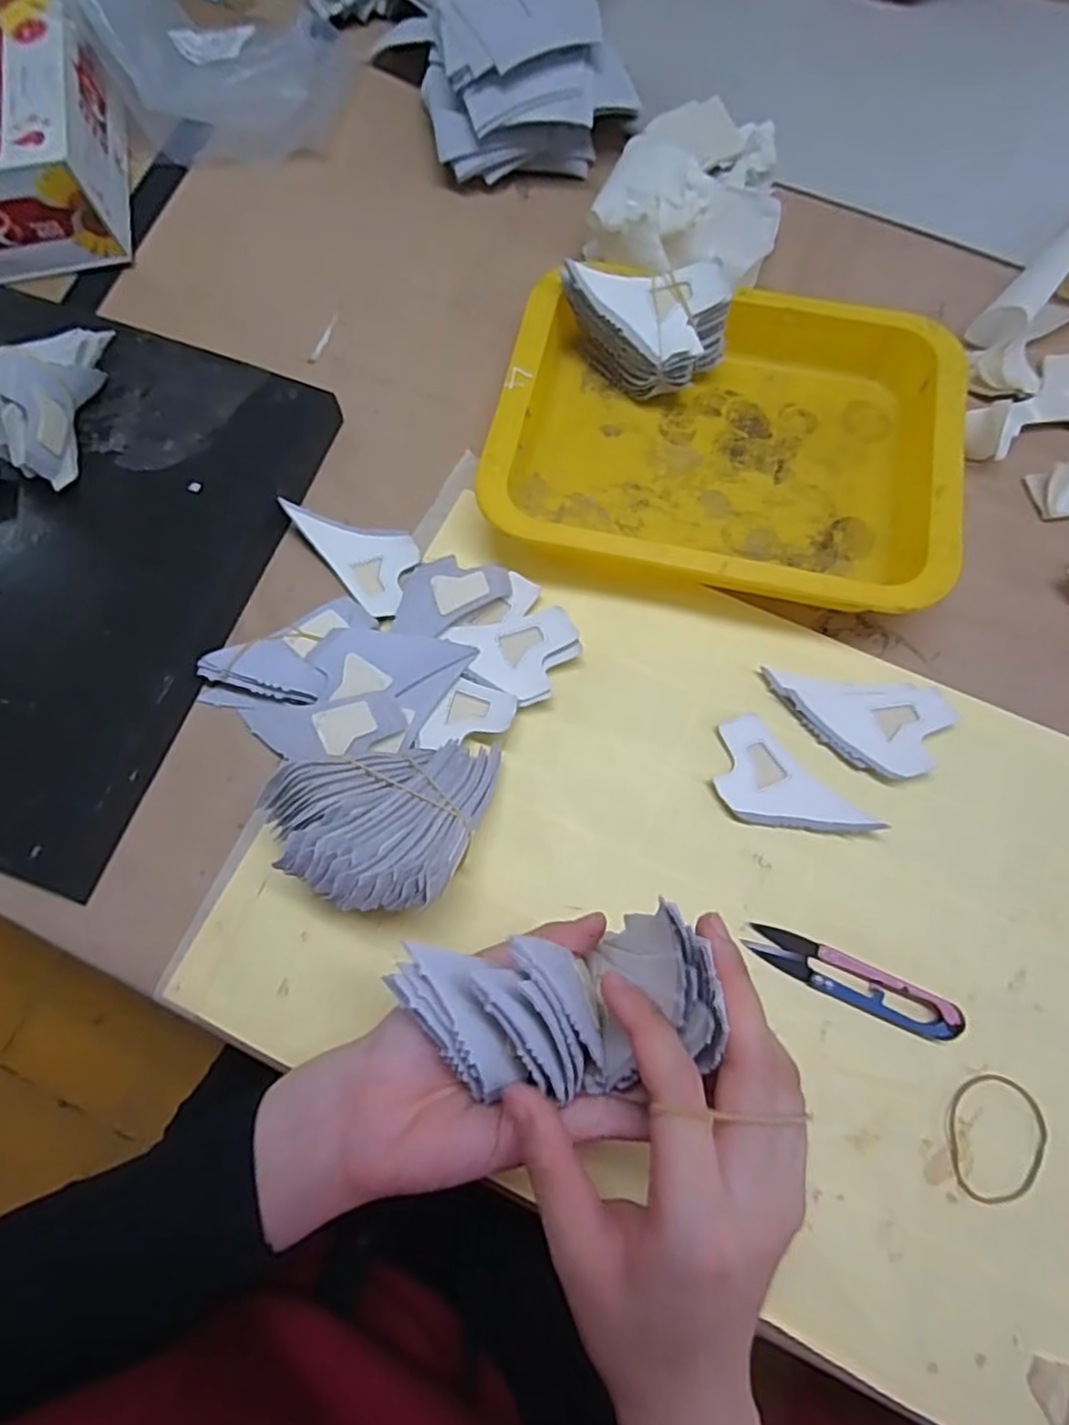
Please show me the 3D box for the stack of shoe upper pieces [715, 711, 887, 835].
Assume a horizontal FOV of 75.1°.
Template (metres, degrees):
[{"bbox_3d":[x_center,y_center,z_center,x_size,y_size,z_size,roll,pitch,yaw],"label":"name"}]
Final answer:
[{"bbox_3d":[0.128,0.042,0.356,0.086,0.008,0.048,39,76,11],"label":"stack of shoe upper pieces"}]

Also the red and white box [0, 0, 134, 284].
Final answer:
[{"bbox_3d":[-0.333,-0.370,0.451,0.111,0.078,0.152,-10,73,-3],"label":"red and white box"}]

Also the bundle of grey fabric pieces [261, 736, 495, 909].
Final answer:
[{"bbox_3d":[-0.064,0.053,0.327,0.104,0.057,0.076,-14,73,-4],"label":"bundle of grey fabric pieces"}]

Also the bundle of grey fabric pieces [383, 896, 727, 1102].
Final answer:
[{"bbox_3d":[0.010,0.106,0.246,0.107,0.056,0.056,-9,69,-2],"label":"bundle of grey fabric pieces"}]

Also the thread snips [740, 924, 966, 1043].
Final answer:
[{"bbox_3d":[0.151,0.127,0.330,0.097,0.011,0.020,24,73,7],"label":"thread snips"}]

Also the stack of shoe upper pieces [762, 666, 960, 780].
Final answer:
[{"bbox_3d":[0.172,0.005,0.372,0.096,0.008,0.052,10,72,2],"label":"stack of shoe upper pieces"}]

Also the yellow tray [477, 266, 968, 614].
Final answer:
[{"bbox_3d":[0.106,-0.159,0.403,0.255,0.042,0.203,12,72,3],"label":"yellow tray"}]

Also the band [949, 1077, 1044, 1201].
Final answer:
[{"bbox_3d":[0.211,0.194,0.316,0.043,0.004,0.052,10,72,3],"label":"band"}]

